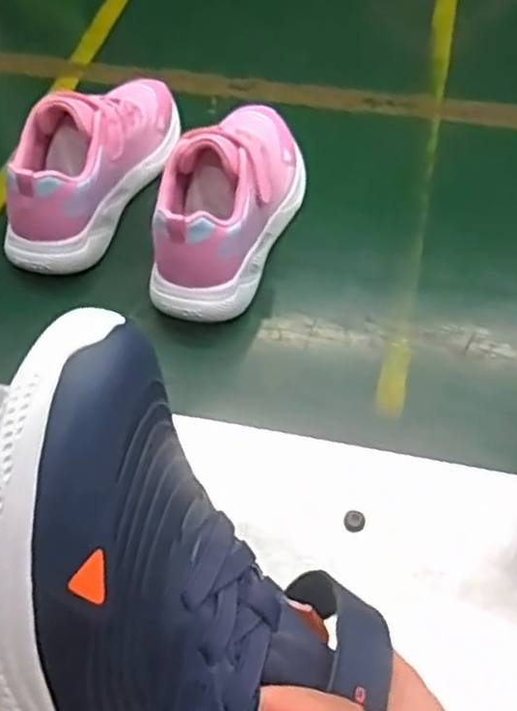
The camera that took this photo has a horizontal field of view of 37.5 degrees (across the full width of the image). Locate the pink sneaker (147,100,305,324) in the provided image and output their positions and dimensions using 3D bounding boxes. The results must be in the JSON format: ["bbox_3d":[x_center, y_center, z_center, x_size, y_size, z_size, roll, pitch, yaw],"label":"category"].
[{"bbox_3d":[-0.018,-0.124,0.574,0.076,0.100,0.205,18,52,12],"label":"pink sneaker"}]

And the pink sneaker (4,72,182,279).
[{"bbox_3d":[-0.130,-0.160,0.605,0.075,0.098,0.207,21,53,14],"label":"pink sneaker"}]

